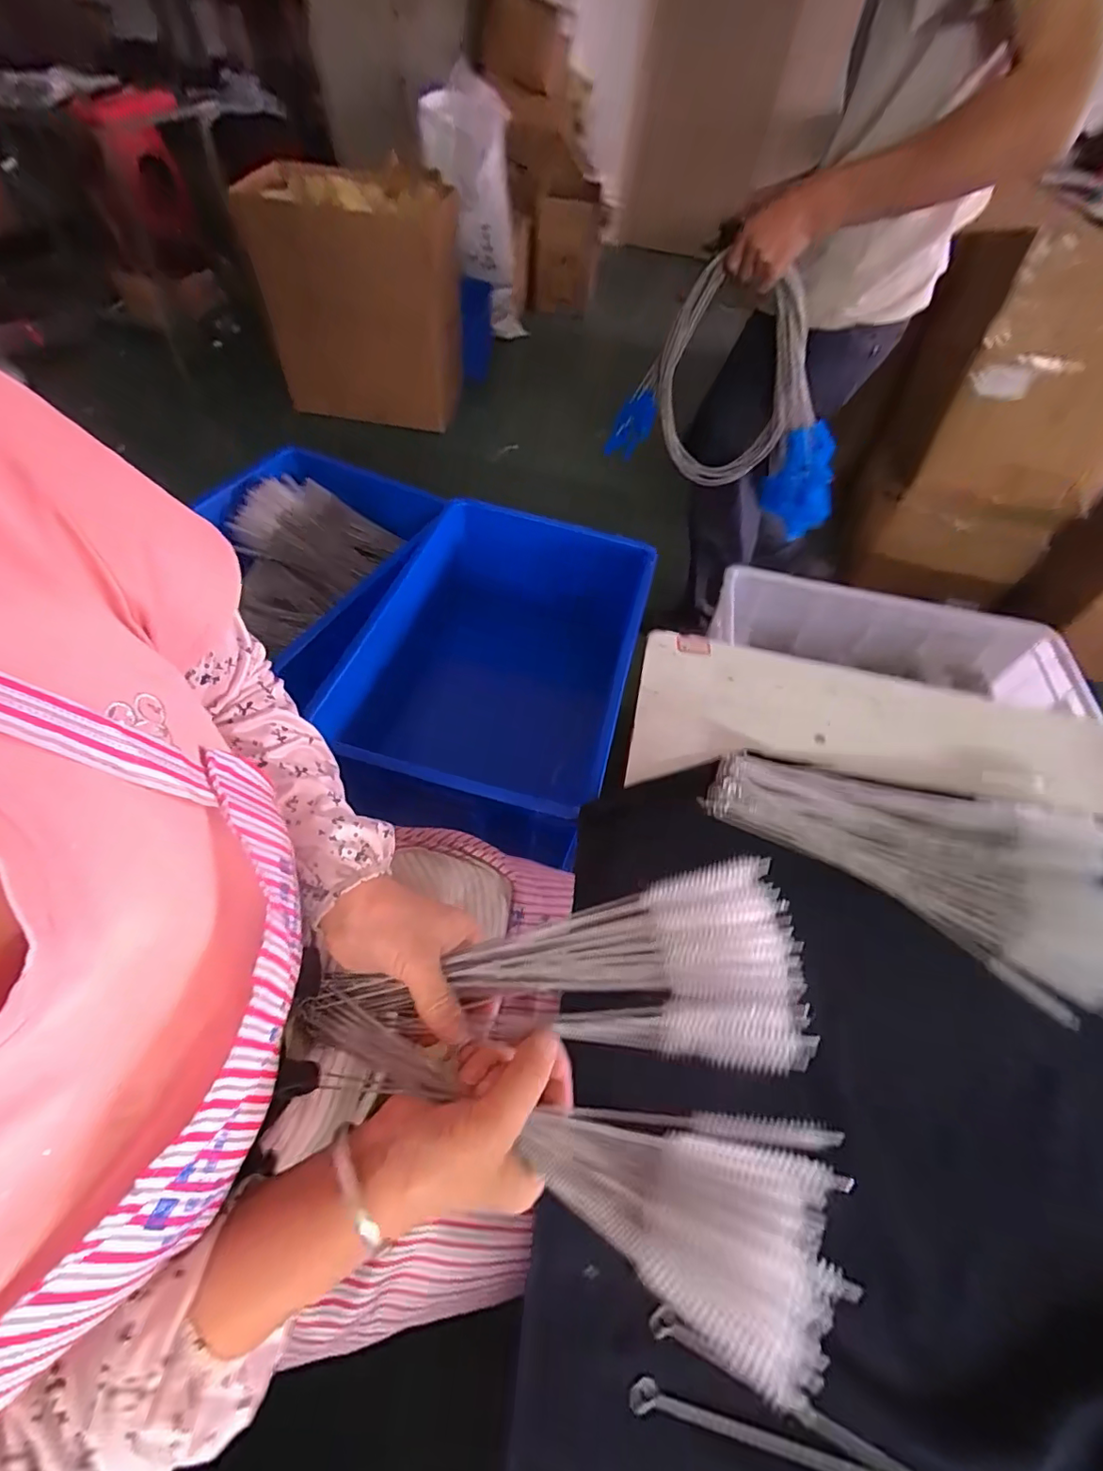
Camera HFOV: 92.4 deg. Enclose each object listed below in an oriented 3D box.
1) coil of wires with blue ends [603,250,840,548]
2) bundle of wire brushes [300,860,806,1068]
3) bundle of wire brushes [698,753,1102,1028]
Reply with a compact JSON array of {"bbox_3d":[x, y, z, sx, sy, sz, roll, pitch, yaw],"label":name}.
[{"bbox_3d":[0.273,-0.585,0.924,0.132,0.359,0.495,-31,63,-23],"label":"coil of wires with blue ends"},{"bbox_3d":[-0.006,0.147,0.322,0.292,0.029,0.096,-12,53,15],"label":"bundle of wire brushes"},{"bbox_3d":[0.305,0.080,0.452,0.309,0.035,0.157,29,59,19],"label":"bundle of wire brushes"}]

